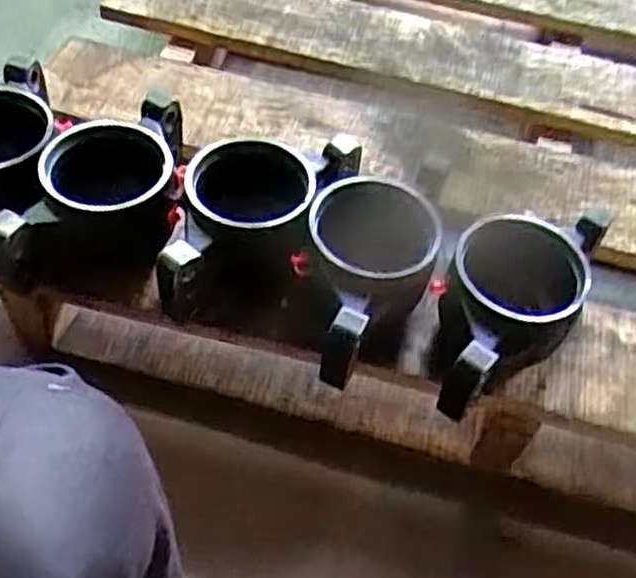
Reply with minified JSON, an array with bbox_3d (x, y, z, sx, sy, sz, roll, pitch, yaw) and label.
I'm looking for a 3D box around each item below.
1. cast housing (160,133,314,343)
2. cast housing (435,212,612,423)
[{"bbox_3d":[-0.068,-0.048,0.716,0.113,0.091,0.162,9,52,1],"label":"cast housing"},{"bbox_3d":[0.165,0.019,0.700,0.112,0.109,0.209,23,53,11],"label":"cast housing"}]

